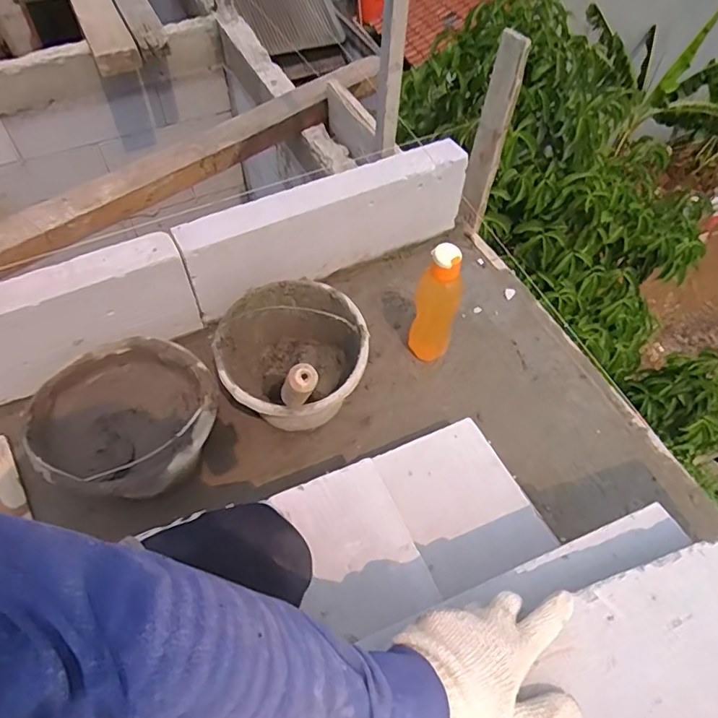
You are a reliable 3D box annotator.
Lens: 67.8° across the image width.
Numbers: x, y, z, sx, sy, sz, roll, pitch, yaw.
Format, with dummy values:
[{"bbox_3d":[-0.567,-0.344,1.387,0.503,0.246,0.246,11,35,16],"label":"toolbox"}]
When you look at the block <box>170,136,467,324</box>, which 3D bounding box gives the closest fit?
[{"bbox_3d":[-0.059,-0.267,1.073,0.597,0.178,0.109,-26,58,-19],"label":"block"}]

